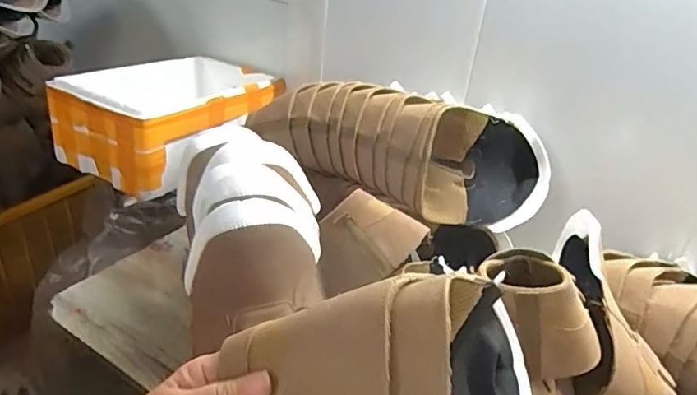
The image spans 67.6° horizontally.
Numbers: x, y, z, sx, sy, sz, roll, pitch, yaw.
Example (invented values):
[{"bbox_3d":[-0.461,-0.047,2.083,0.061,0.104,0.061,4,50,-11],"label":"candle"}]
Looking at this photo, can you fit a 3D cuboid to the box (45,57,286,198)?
[{"bbox_3d":[-0.362,-0.183,1.102,0.298,0.149,0.412,21,33,25],"label":"box"}]

